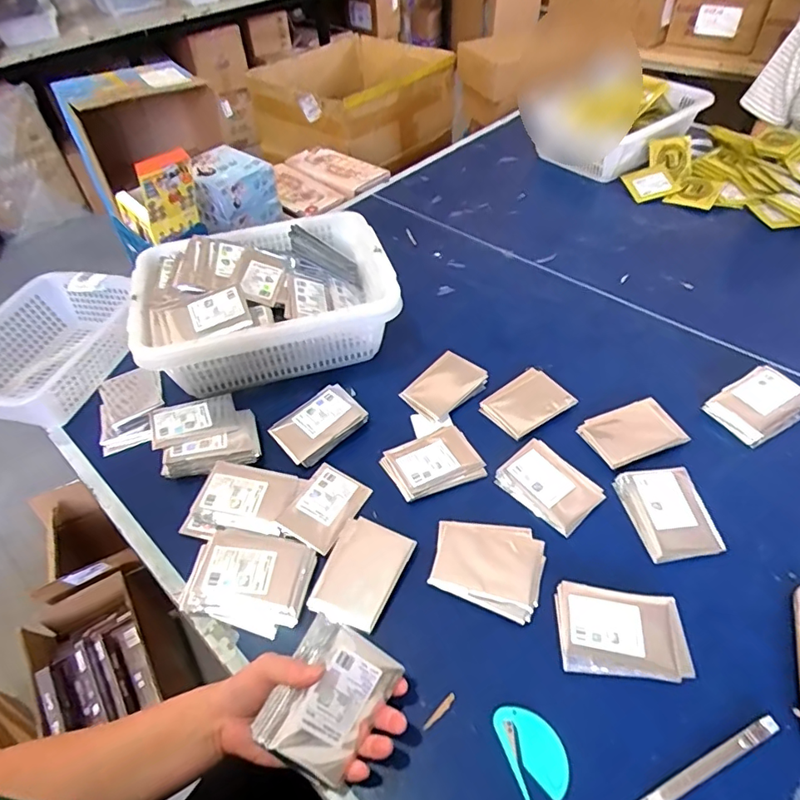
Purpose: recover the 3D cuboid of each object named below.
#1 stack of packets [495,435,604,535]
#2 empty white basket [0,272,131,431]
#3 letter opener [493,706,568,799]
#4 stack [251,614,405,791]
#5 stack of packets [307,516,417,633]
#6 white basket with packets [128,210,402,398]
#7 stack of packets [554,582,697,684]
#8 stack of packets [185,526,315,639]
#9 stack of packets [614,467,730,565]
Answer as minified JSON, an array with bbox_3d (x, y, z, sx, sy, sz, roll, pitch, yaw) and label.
[{"bbox_3d":[0.171,0.096,0.586,0.077,0.016,0.104,-35,56,-25],"label":"stack of packets"},{"bbox_3d":[-0.504,-0.068,0.741,0.206,0.085,0.269,6,49,9],"label":"empty white basket"},{"bbox_3d":[0.111,0.292,0.425,0.046,0.004,0.070,-16,50,-11],"label":"letter opener"},{"bbox_3d":[-0.058,0.248,0.422,0.083,0.030,0.105,35,69,-5],"label":"stack"},{"bbox_3d":[-0.040,0.179,0.532,0.078,0.009,0.107,20,53,20],"label":"stack of packets"},{"bbox_3d":[-0.193,-0.146,0.757,0.354,0.138,0.284,-14,49,-9],"label":"white basket with packets"},{"bbox_3d":[0.207,0.217,0.476,0.116,0.015,0.075,4,49,7],"label":"stack of packets"},{"bbox_3d":[-0.155,0.182,0.526,0.125,0.027,0.089,11,50,12],"label":"stack of packets"},{"bbox_3d":[0.294,0.121,0.558,0.080,0.015,0.101,-9,49,-4],"label":"stack of packets"}]

